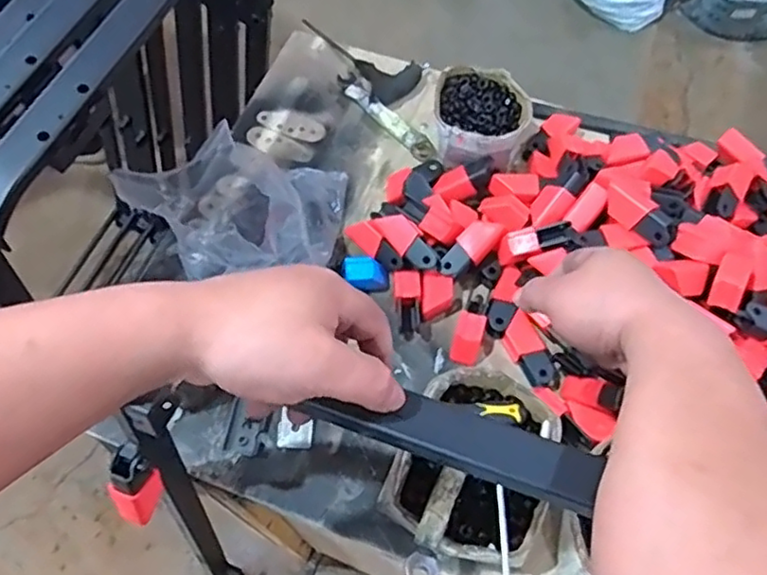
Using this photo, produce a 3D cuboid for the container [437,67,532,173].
[{"bbox_3d":[0.127,-0.208,0.821,0.127,0.070,0.139,6,62,3],"label":"container"}]

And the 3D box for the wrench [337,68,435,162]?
[{"bbox_3d":[-0.002,-0.237,0.868,0.037,0.022,0.189,-35,68,-18],"label":"wrench"}]

